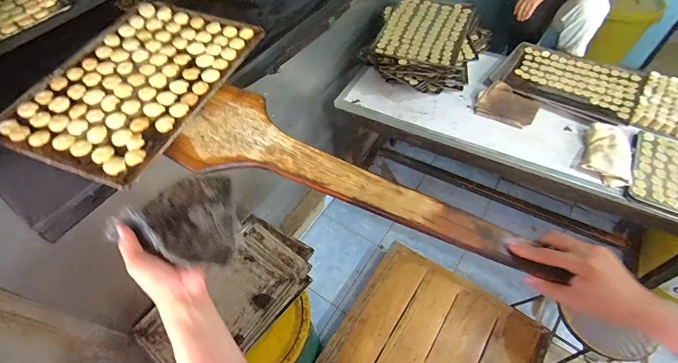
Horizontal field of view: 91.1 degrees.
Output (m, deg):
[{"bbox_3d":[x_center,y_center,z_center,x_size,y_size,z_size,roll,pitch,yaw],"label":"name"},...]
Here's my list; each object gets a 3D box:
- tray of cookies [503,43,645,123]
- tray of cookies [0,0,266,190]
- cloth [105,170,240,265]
[{"bbox_3d":[0.955,-0.428,1.351,0.453,0.024,0.312,29,61,23],"label":"tray of cookies"},{"bbox_3d":[-0.397,-0.210,0.663,0.318,0.039,0.442,17,56,16],"label":"tray of cookies"},{"bbox_3d":[-0.248,0.057,0.499,0.169,0.060,0.152,-16,54,-7],"label":"cloth"}]

